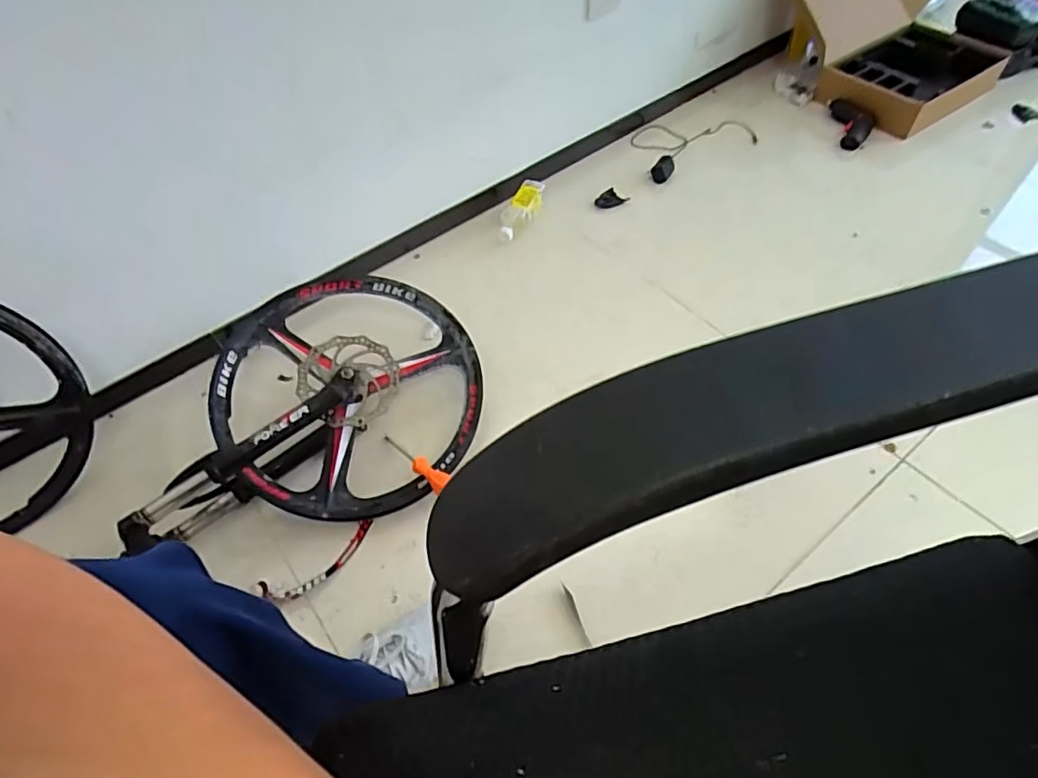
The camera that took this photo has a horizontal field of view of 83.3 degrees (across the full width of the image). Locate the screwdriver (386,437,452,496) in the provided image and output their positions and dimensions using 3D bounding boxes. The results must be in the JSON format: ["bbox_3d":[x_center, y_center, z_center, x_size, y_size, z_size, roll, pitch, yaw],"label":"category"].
[{"bbox_3d":[-0.169,0.107,0.908,0.165,0.021,0.027,34,63,26],"label":"screwdriver"}]

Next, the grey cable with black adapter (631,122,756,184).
[{"bbox_3d":[0.409,-0.623,1.447,0.312,0.037,0.201,-27,69,-13],"label":"grey cable with black adapter"}]

